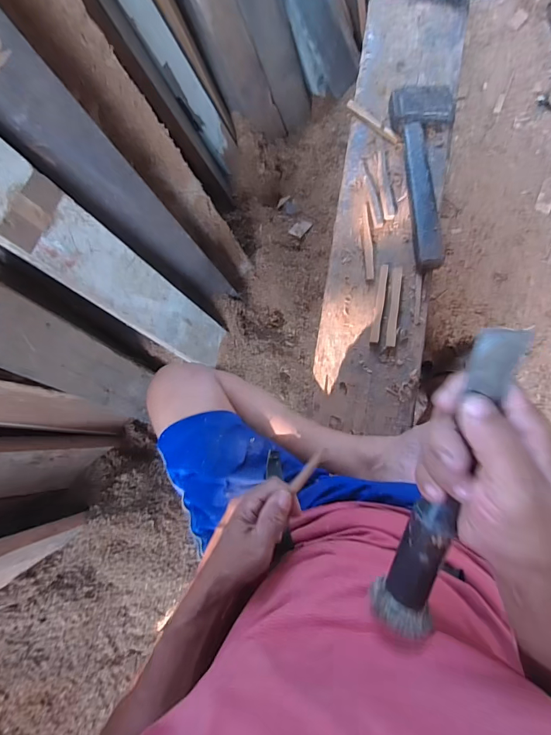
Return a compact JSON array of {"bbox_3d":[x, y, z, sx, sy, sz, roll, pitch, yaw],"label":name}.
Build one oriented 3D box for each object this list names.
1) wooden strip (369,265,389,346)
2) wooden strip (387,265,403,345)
[{"bbox_3d":[0.181,-0.107,0.665,0.016,0.006,0.142,9,86,8],"label":"wooden strip"},{"bbox_3d":[0.204,-0.104,0.657,0.017,0.004,0.137,7,86,8],"label":"wooden strip"}]

